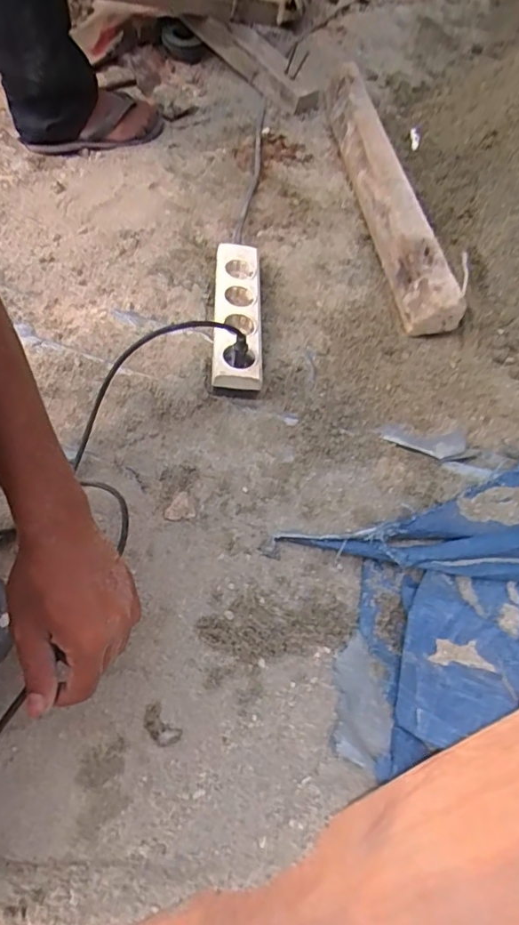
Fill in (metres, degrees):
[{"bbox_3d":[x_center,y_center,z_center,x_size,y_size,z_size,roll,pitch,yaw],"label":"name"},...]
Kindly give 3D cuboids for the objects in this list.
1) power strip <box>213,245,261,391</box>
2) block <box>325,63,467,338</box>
[{"bbox_3d":[-0.030,-0.190,0.693,0.061,0.048,0.237,0,58,-4],"label":"power strip"},{"bbox_3d":[0.190,-0.444,0.847,0.077,0.072,0.610,-4,59,-6],"label":"block"}]

